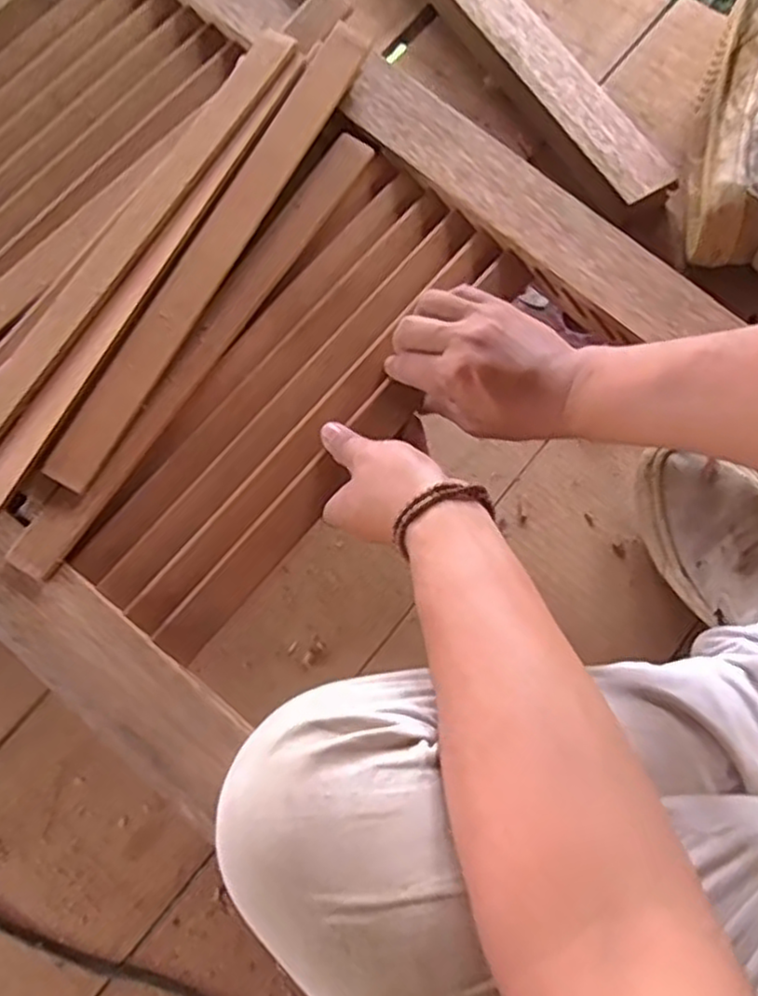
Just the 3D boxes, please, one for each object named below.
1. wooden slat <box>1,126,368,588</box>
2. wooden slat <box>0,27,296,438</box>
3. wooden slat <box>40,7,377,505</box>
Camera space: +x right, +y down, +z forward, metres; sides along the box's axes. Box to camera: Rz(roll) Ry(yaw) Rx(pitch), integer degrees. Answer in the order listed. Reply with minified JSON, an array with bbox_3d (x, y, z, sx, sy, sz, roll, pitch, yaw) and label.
[{"bbox_3d":[-0.123,-0.113,0.516,0.032,0.017,0.389,31,76,11],"label":"wooden slat"},{"bbox_3d":[-0.176,-0.178,0.504,0.035,0.007,0.380,31,82,18],"label":"wooden slat"},{"bbox_3d":[-0.113,-0.177,0.507,0.031,0.006,0.382,31,80,-10],"label":"wooden slat"}]

